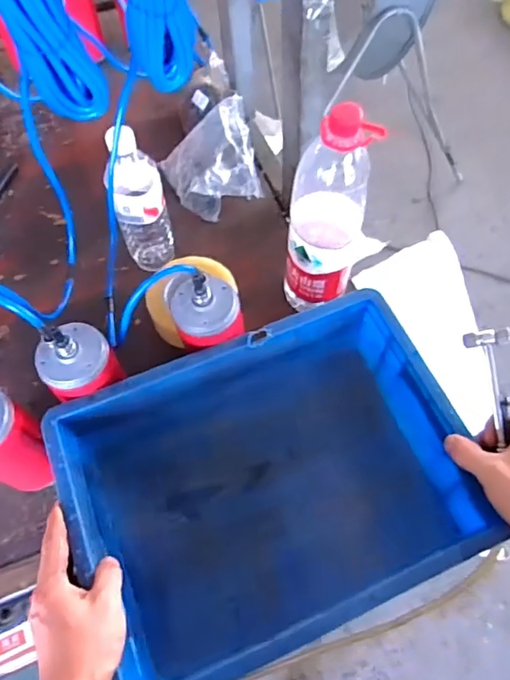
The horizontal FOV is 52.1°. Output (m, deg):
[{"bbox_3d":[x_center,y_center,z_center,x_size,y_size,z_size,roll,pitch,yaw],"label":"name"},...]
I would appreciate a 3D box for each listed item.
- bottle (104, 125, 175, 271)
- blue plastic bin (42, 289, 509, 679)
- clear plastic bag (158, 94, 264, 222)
[{"bbox_3d":[-0.157,-0.185,0.714,0.070,0.226,0.054,-18,64,-8],"label":"bottle"},{"bbox_3d":[0.014,0.147,0.568,0.386,0.112,0.283,-20,64,-9],"label":"blue plastic bin"},{"bbox_3d":[-0.067,-0.297,0.844,0.151,0.098,0.159,-19,64,-8],"label":"clear plastic bag"}]

